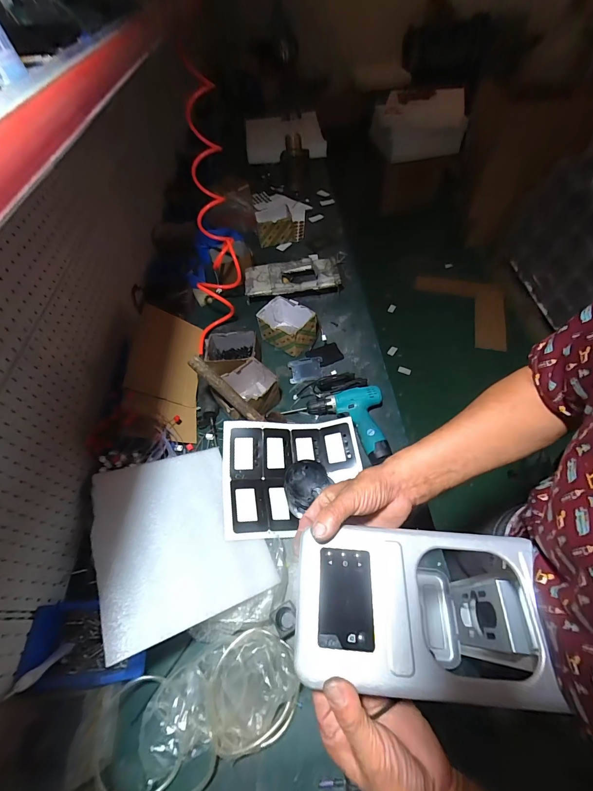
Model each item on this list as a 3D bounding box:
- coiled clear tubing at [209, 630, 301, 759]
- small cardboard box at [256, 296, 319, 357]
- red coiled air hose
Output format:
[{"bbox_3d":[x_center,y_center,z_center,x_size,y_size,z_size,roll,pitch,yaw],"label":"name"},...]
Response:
[{"bbox_3d":[-0.069,0.468,0.511,0.142,0.039,0.146,-2,56,4],"label":"coiled clear tubing"},{"bbox_3d":[-0.025,-0.205,0.941,0.159,0.092,0.121,23,61,19],"label":"small cardboard box"},{"bbox_3d":[-0.247,-0.505,0.943,0.125,0.153,0.706,-2,101,4],"label":"red coiled air hose"}]

